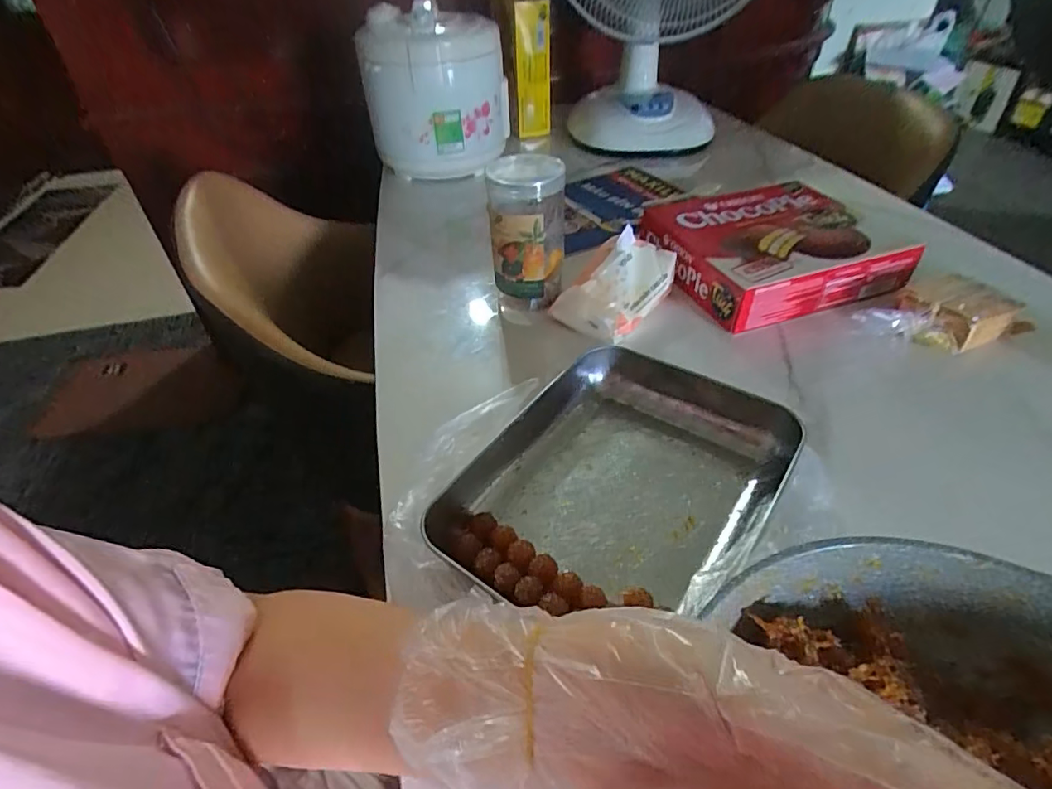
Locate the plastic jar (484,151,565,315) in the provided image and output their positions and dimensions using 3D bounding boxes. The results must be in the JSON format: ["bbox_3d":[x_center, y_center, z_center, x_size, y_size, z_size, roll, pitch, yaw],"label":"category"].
[{"bbox_3d":[0.000,-0.176,0.596,0.081,0.150,0.076,-1,43,1],"label":"plastic jar"}]

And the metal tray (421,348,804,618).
[{"bbox_3d":[0.076,0.064,0.410,0.197,0.047,0.233,26,50,27],"label":"metal tray"}]

